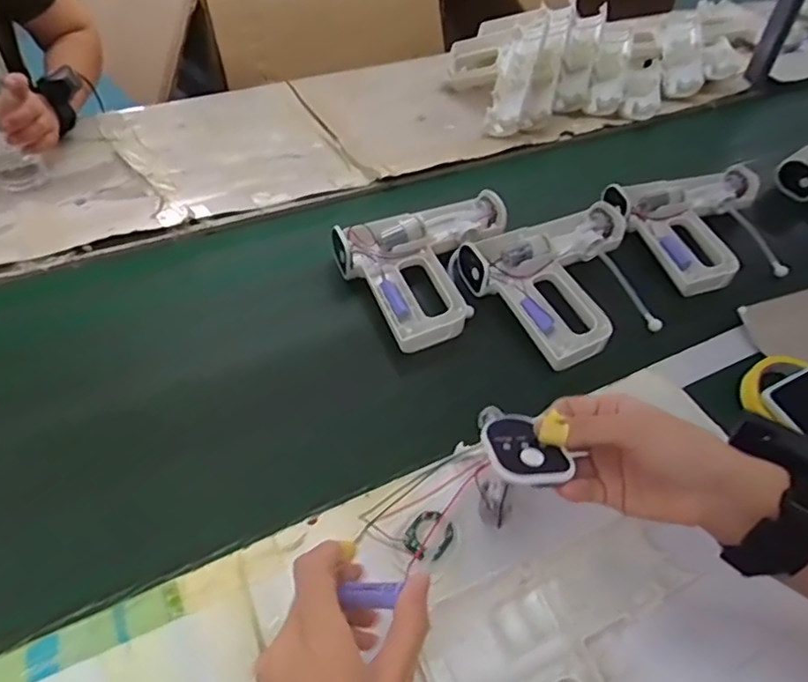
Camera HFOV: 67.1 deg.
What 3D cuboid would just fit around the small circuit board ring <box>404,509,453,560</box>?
[{"bbox_3d":[0.019,0.148,0.463,0.034,0.006,0.040,37,53,27],"label":"small circuit board ring"}]

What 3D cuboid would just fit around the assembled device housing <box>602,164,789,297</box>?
[{"bbox_3d":[0.379,-0.140,0.755,0.233,0.051,0.180,-16,50,-18],"label":"assembled device housing"}]

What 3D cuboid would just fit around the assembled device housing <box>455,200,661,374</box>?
[{"bbox_3d":[0.195,-0.074,0.680,0.220,0.039,0.191,-20,51,-22],"label":"assembled device housing"}]

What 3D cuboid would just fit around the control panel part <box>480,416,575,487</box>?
[{"bbox_3d":[0.071,0.065,0.368,0.049,0.010,0.059,-5,29,-27],"label":"control panel part"}]

